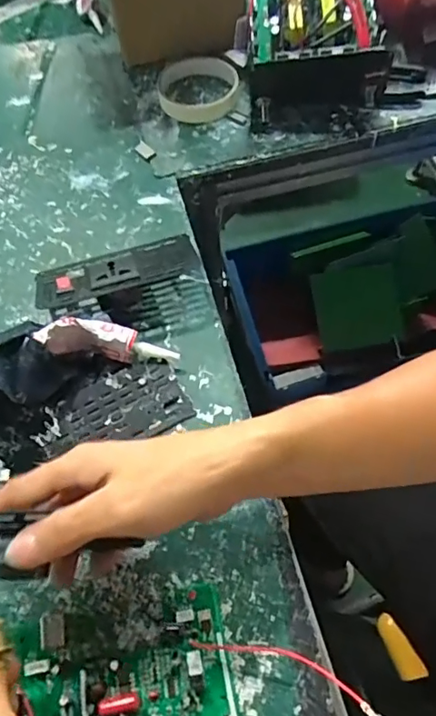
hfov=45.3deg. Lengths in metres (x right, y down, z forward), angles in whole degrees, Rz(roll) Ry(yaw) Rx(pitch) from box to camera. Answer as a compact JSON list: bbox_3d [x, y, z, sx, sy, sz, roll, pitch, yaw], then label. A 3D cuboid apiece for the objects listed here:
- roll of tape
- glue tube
[{"bbox_3d":[-0.023,-0.285,0.553,0.084,0.025,0.084,-1,62,2],"label":"roll of tape"},{"bbox_3d":[-0.082,-0.010,0.398,0.098,0.034,0.024,9,62,-9],"label":"glue tube"}]

